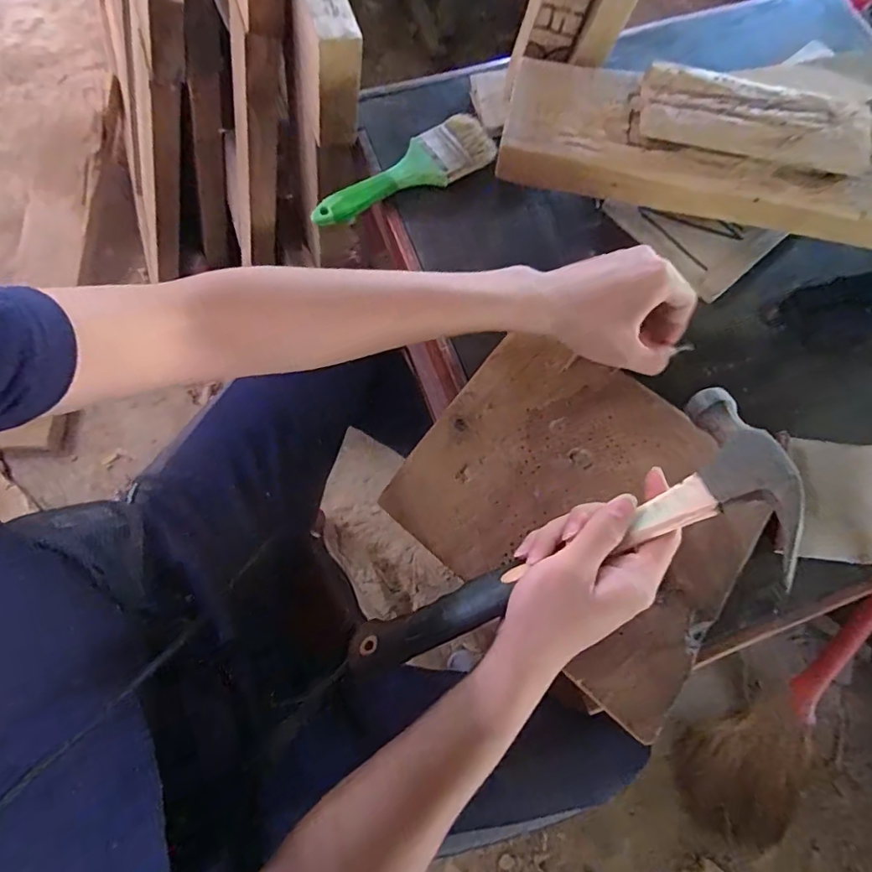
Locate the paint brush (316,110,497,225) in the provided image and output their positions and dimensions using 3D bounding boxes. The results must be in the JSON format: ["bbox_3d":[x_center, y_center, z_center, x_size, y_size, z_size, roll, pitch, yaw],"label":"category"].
[{"bbox_3d":[-0.032,-0.260,0.511,0.196,0.015,0.058,-31,76,-11],"label":"paint brush"}]

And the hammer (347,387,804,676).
[{"bbox_3d":[0.071,0.085,0.351,0.324,0.050,0.103,-29,75,12],"label":"hammer"}]

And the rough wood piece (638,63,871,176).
[{"bbox_3d":[0.269,-0.266,0.436,0.188,0.030,0.056,11,73,1],"label":"rough wood piece"}]

